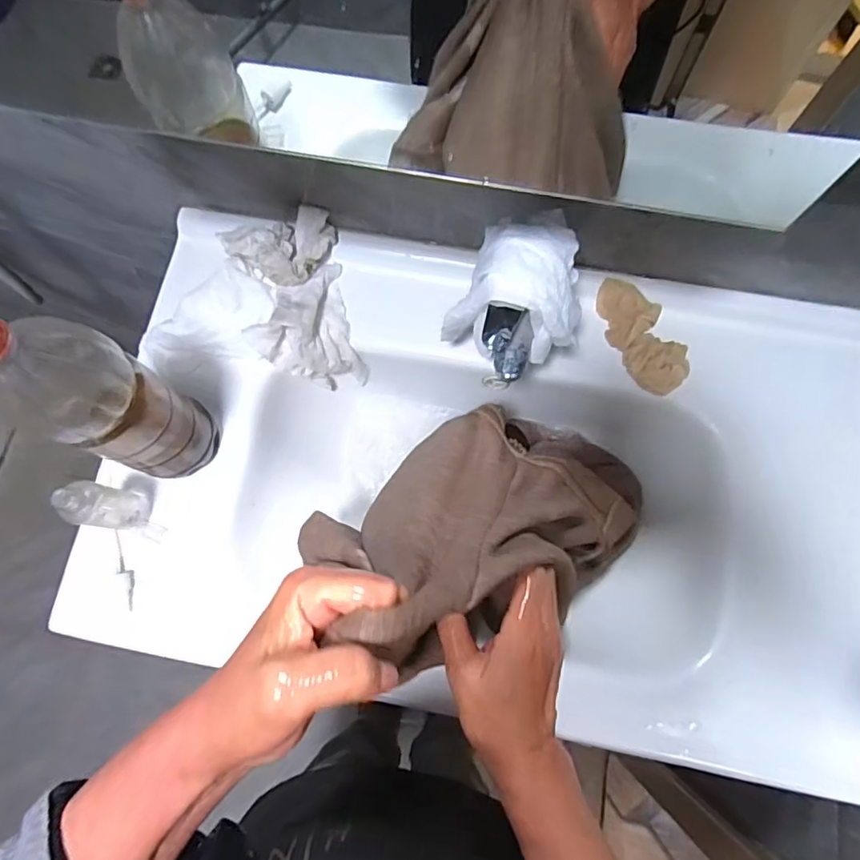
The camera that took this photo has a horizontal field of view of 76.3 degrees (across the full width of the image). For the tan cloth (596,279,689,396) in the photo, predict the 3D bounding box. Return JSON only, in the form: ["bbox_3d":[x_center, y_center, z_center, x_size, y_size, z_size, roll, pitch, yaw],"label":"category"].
[{"bbox_3d":[0.225,-0.103,0.583,0.057,0.027,0.131,-22,77,-4],"label":"tan cloth"}]

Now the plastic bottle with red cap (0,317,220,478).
[{"bbox_3d":[-0.253,-0.020,0.438,0.060,0.265,0.073,-11,76,-2],"label":"plastic bottle with red cap"}]

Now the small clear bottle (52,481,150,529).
[{"bbox_3d":[-0.303,0.070,0.507,0.033,0.121,0.037,13,76,4],"label":"small clear bottle"}]

